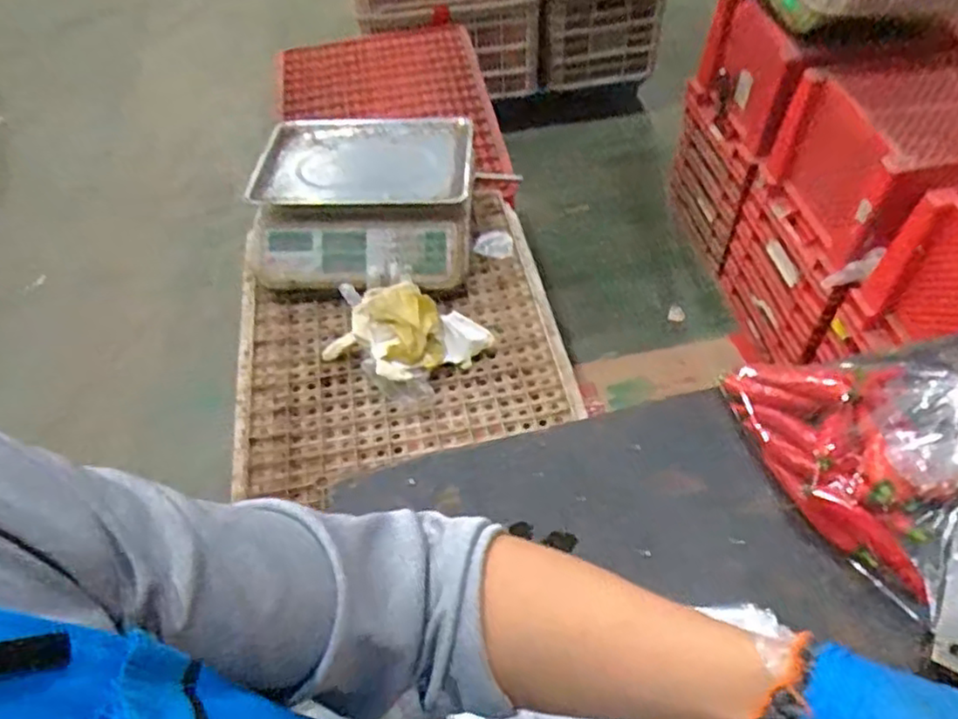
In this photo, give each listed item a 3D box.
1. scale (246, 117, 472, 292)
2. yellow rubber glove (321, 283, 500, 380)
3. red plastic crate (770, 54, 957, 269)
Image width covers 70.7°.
[{"bbox_3d":[-0.188,-0.264,1.099,0.341,0.108,0.341,-1,51,3],"label":"scale"},{"bbox_3d":[-0.101,-0.035,0.952,0.182,0.064,0.156,27,58,23],"label":"yellow rubber glove"},{"bbox_3d":[0.962,-0.407,1.381,0.539,0.241,0.409,-6,51,-1],"label":"red plastic crate"}]

